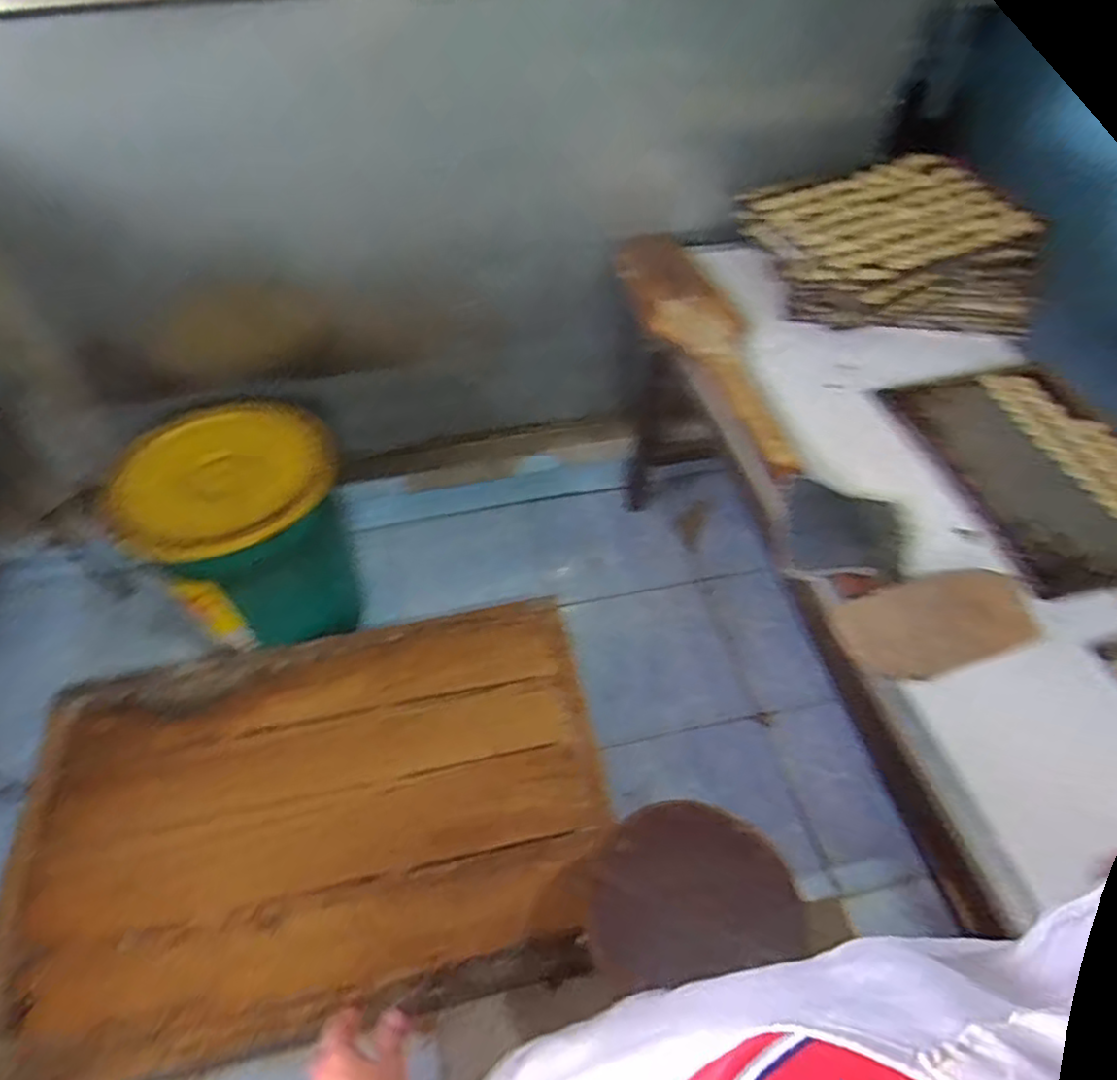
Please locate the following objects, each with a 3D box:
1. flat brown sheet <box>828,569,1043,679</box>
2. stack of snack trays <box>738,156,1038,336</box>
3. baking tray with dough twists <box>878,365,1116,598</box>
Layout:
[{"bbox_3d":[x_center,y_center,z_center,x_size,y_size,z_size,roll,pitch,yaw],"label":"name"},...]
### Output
[{"bbox_3d":[0.496,0.104,0.908,0.265,0.019,0.124,-15,52,-12],"label":"flat brown sheet"},{"bbox_3d":[0.634,-0.567,1.373,0.508,0.170,0.381,-8,51,-7],"label":"stack of snack trays"},{"bbox_3d":[0.794,-0.123,1.127,0.354,0.046,0.453,-7,51,-6],"label":"baking tray with dough twists"}]

